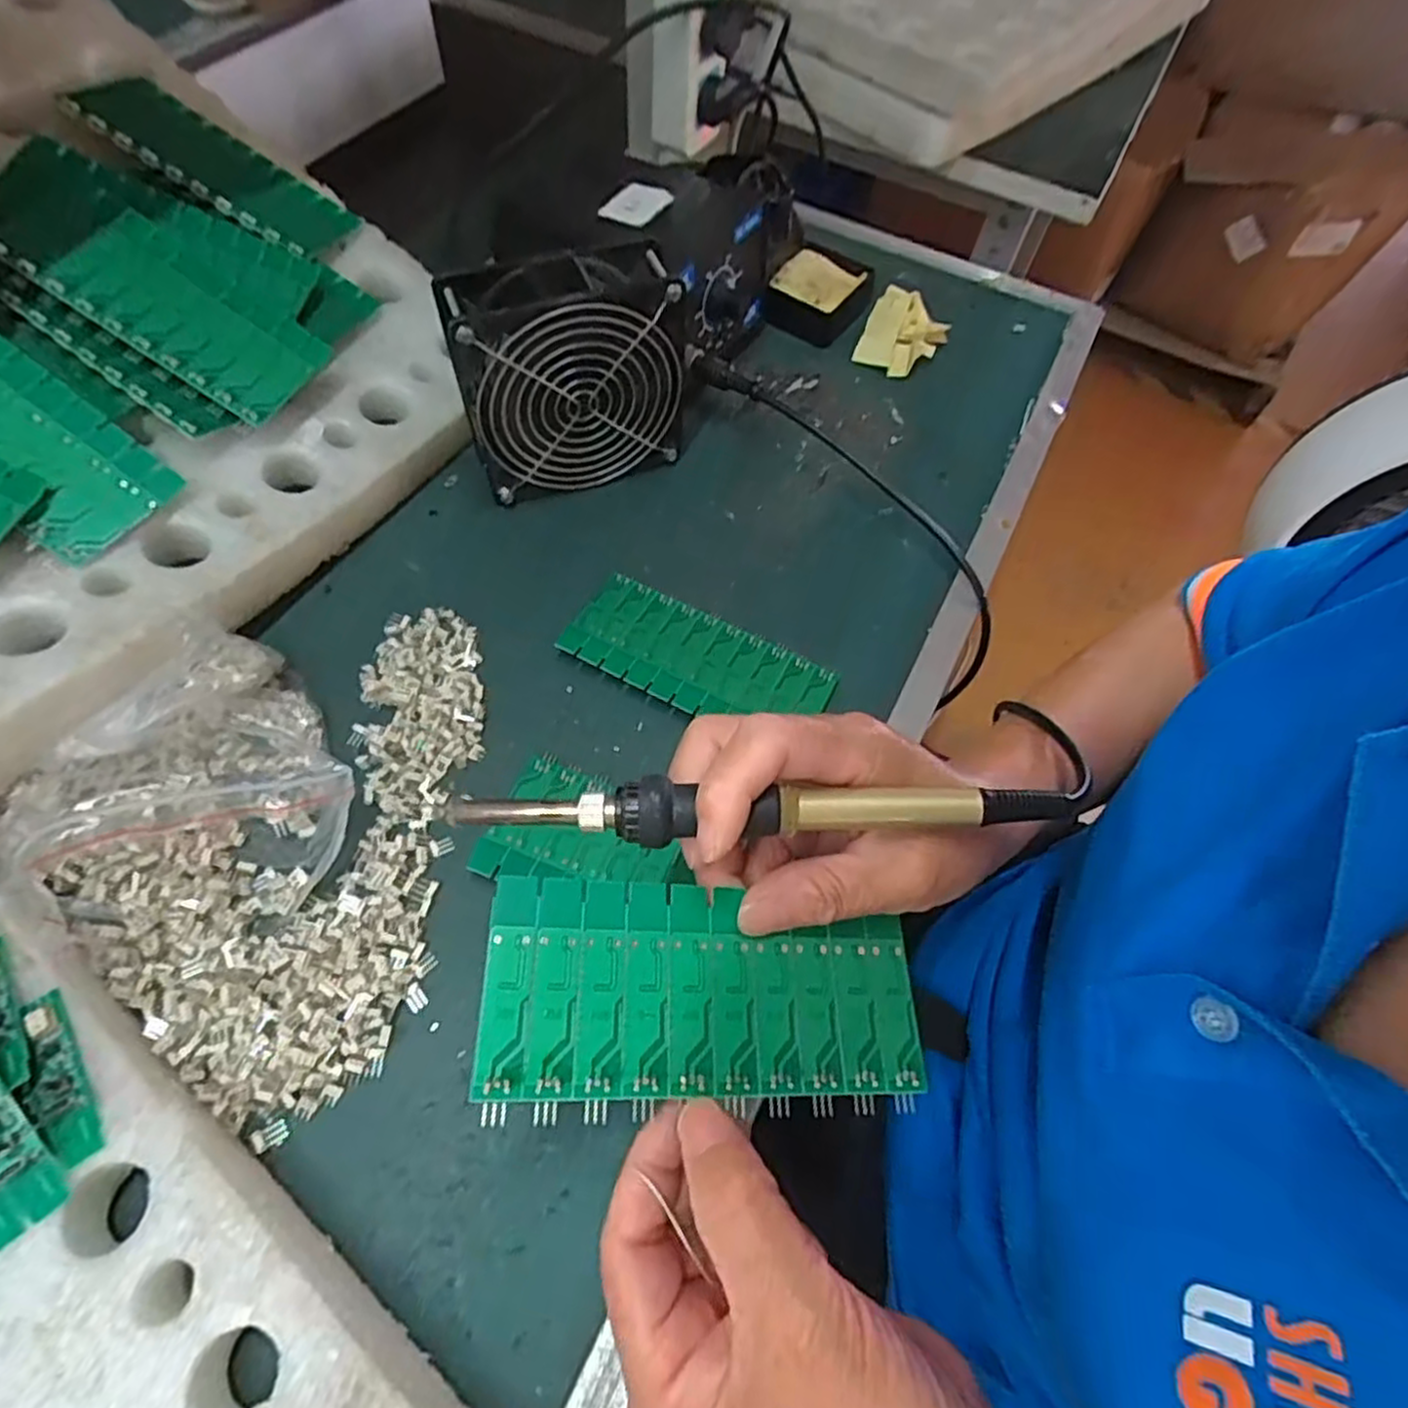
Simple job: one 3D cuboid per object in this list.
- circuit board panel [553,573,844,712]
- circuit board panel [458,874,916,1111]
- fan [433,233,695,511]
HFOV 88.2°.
[{"bbox_3d":[-0.003,-0.022,0.385,0.136,0.009,0.060,26,62,9],"label":"circuit board panel"},{"bbox_3d":[0.003,0.092,0.230,0.137,0.004,0.063,10,57,-11],"label":"circuit board panel"},{"bbox_3d":[-0.070,-0.179,0.406,0.127,0.121,0.048,-16,63,-15],"label":"fan"}]

